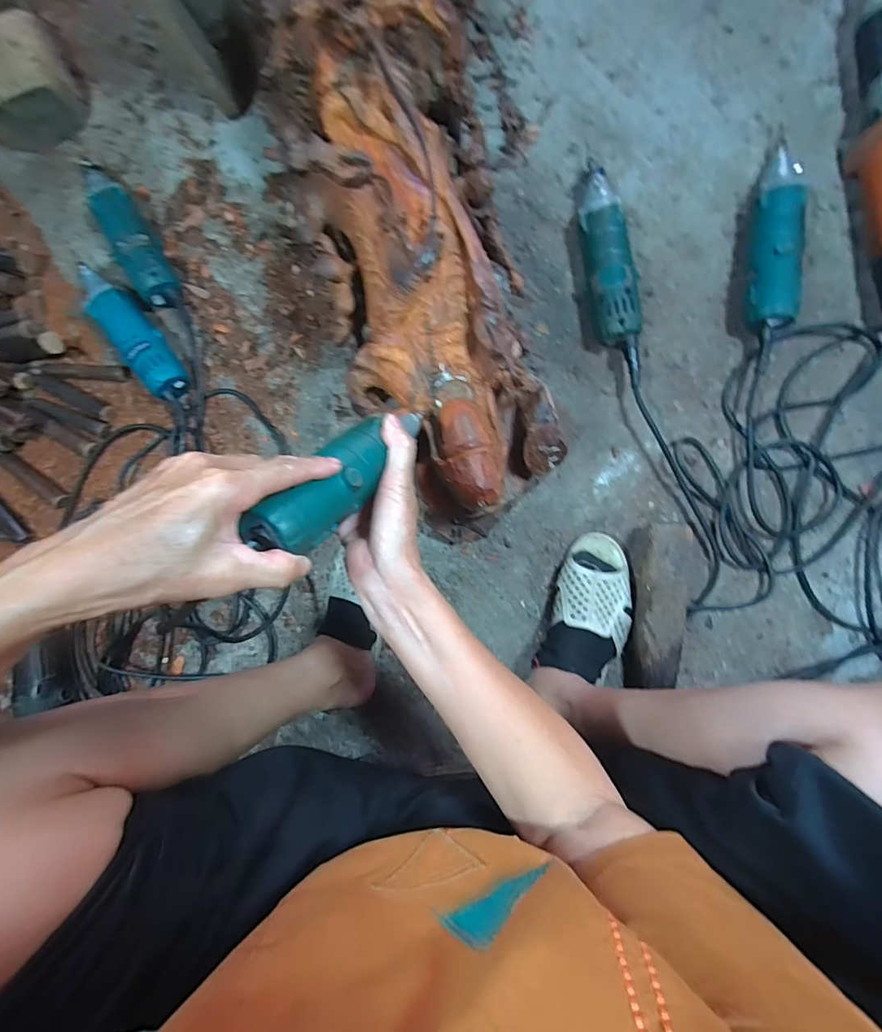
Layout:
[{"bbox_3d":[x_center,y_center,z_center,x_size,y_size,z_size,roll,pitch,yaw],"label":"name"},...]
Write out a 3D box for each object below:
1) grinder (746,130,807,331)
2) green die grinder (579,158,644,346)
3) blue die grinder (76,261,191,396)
[{"bbox_3d":[0.364,-0.308,0.509,0.051,0.062,0.211,10,93,6],"label":"grinder"},{"bbox_3d":[0.188,-0.301,0.533,0.054,0.055,0.210,-7,93,6],"label":"green die grinder"},{"bbox_3d":[-0.401,-0.245,0.602,0.053,0.051,0.210,-35,90,7],"label":"blue die grinder"}]

